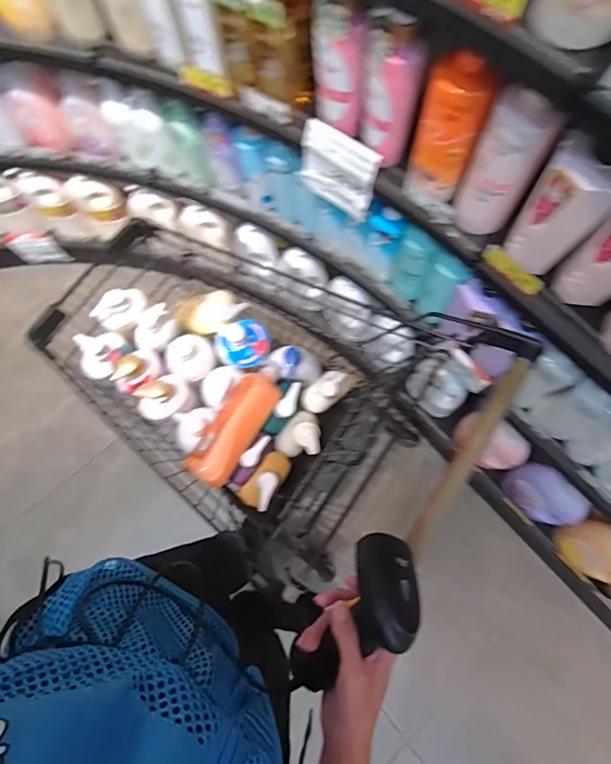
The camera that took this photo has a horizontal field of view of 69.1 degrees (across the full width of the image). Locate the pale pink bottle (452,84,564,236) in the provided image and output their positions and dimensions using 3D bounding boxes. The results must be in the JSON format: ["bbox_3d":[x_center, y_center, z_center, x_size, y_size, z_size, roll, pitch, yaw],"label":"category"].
[{"bbox_3d":[0.271,-0.292,0.612,0.087,0.195,0.064,26,76,9],"label":"pale pink bottle"}]

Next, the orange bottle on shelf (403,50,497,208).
[{"bbox_3d":[0.201,-0.349,0.629,0.083,0.193,0.063,16,75,6],"label":"orange bottle on shelf"}]

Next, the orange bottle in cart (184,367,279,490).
[{"bbox_3d":[-0.125,0.070,0.815,0.091,0.060,0.239,28,77,9],"label":"orange bottle in cart"}]

